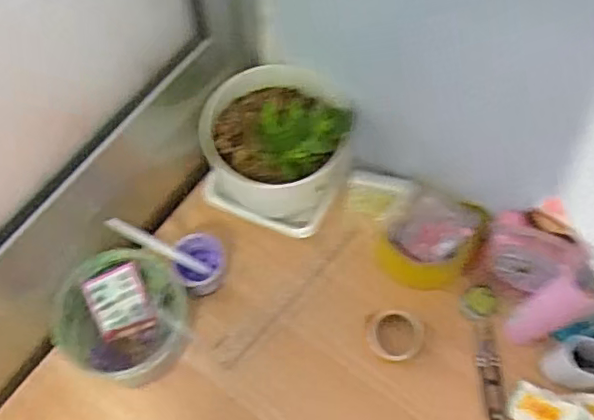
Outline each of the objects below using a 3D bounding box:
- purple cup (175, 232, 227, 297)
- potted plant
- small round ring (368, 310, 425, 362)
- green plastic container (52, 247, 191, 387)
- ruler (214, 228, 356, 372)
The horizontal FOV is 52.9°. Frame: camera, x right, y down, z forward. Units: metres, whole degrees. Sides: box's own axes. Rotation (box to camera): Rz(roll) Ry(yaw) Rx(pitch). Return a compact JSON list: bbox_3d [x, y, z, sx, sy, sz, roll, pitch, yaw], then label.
[{"bbox_3d":[-0.098,0.055,0.606,0.052,0.045,0.060,-19,67,-8],"label":"purple cup"},{"bbox_3d":[-0.021,-0.072,0.607,0.142,0.144,0.144,0,66,0],"label":"potted plant"},{"bbox_3d":[0.097,0.124,0.587,0.052,0.019,0.051,0,66,0],"label":"small round ring"},{"bbox_3d":[-0.160,0.100,0.572,0.125,0.065,0.119,0,66,0],"label":"green plastic container"},{"bbox_3d":[-0.011,0.084,0.615,0.026,0.008,0.188,41,75,16],"label":"ruler"}]

